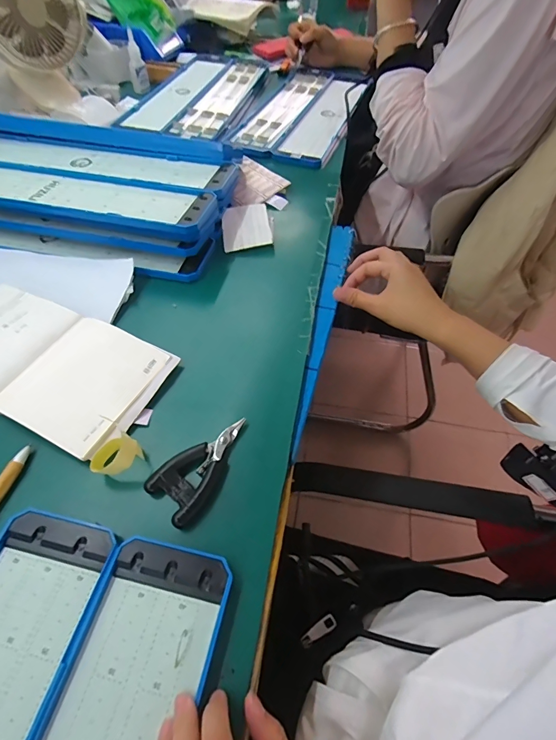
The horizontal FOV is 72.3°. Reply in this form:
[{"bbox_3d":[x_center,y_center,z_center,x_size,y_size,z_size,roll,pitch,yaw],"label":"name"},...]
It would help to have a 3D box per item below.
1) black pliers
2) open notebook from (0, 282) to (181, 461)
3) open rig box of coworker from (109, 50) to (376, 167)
[{"bbox_3d":[-0.065,0.076,0.316,0.047,0.011,0.093,32,59,18],"label":"black pliers"},{"bbox_3d":[-0.230,-0.011,0.370,0.232,0.012,0.123,22,56,13],"label":"open notebook"},{"bbox_3d":[-0.064,-0.554,0.774,0.431,0.042,0.496,16,55,8],"label":"open rig box of coworker"}]

